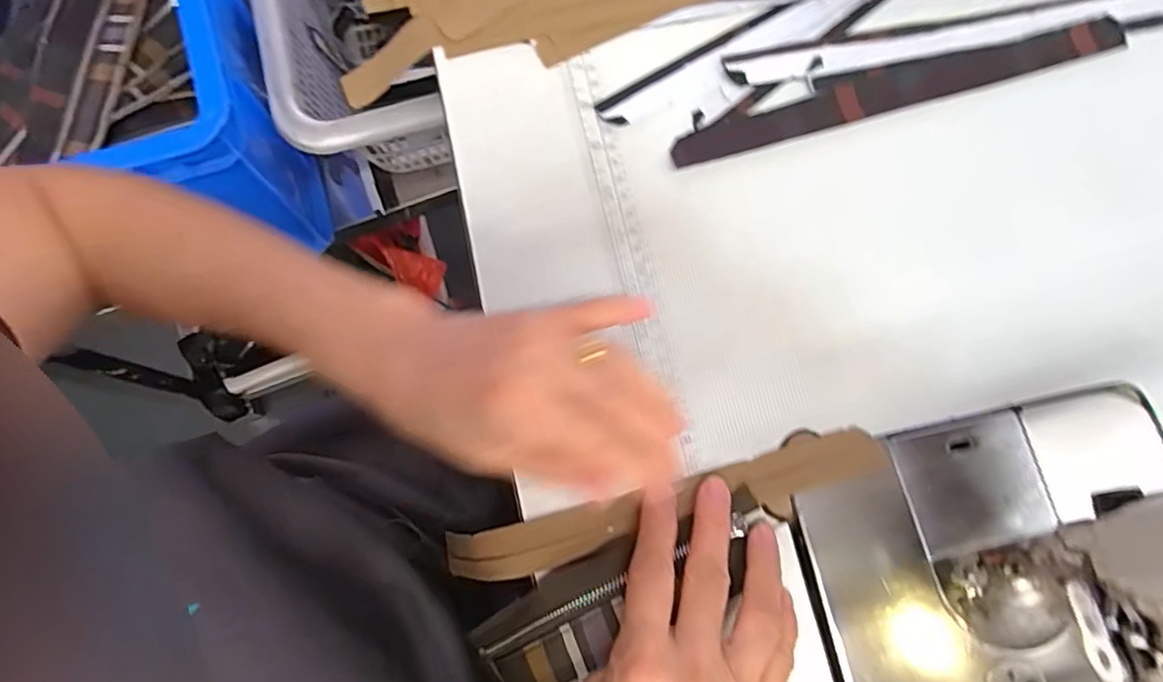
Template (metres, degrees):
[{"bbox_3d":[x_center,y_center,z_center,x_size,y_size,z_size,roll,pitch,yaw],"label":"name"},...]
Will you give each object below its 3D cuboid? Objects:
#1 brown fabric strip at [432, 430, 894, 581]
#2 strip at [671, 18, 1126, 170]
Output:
[{"bbox_3d":[0.039,0.081,0.290,0.212,0.024,0.026,-15,77,-1],"label":"brown fabric strip"},{"bbox_3d":[0.175,-0.140,0.335,0.259,0.006,0.025,-16,77,-4],"label":"strip"}]

